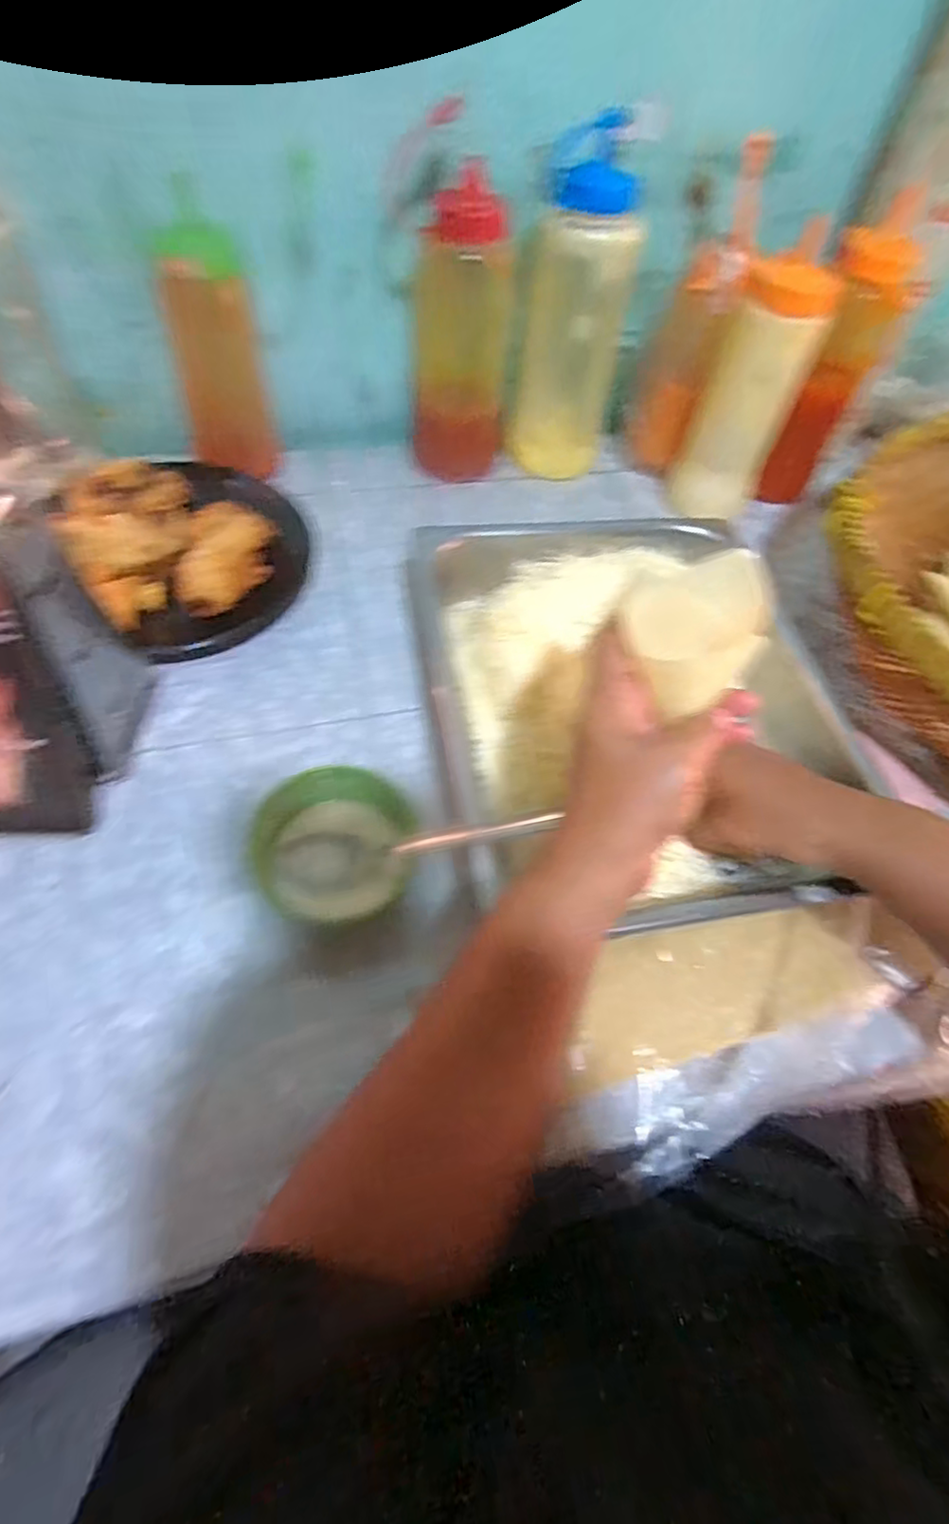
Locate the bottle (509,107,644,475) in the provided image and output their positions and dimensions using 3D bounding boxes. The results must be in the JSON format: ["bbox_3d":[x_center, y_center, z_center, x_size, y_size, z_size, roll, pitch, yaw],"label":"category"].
[{"bbox_3d":[0.084,-0.371,0.561,0.085,0.231,0.072,18,59,7],"label":"bottle"}]

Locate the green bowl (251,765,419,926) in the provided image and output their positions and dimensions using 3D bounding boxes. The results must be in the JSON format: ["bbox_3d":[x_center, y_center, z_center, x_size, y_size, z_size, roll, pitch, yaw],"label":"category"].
[{"bbox_3d":[-0.078,0.048,0.375,0.088,0.044,0.077,-14,60,-12],"label":"green bowl"}]

